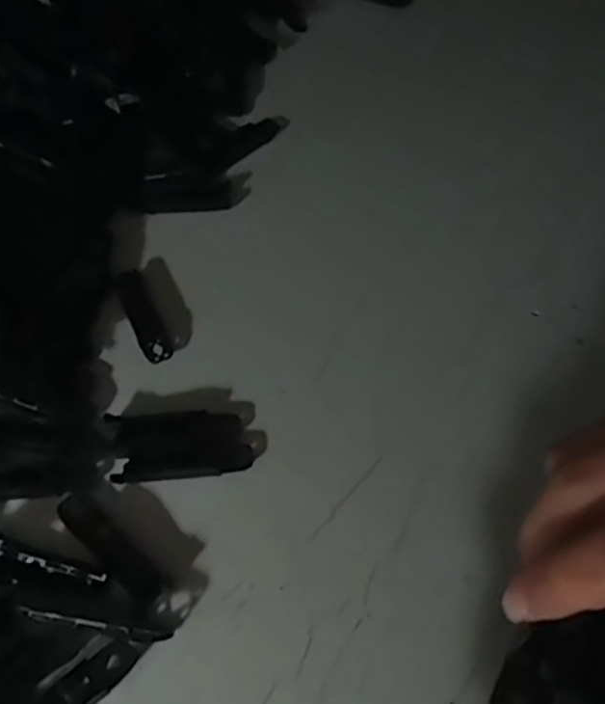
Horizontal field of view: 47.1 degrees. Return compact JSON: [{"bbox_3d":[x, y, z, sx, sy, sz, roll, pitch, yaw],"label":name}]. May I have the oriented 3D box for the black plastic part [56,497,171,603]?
[{"bbox_3d":[-0.085,0.086,0.308,0.062,0.005,0.016,33,61,20],"label":"black plastic part"}]

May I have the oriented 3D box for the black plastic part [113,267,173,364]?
[{"bbox_3d":[-0.087,-0.020,0.378,0.017,0.007,0.063,-22,59,-15],"label":"black plastic part"}]

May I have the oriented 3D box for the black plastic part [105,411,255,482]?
[{"bbox_3d":[-0.058,0.045,0.333,0.065,0.009,0.032,-3,56,-3],"label":"black plastic part"}]

